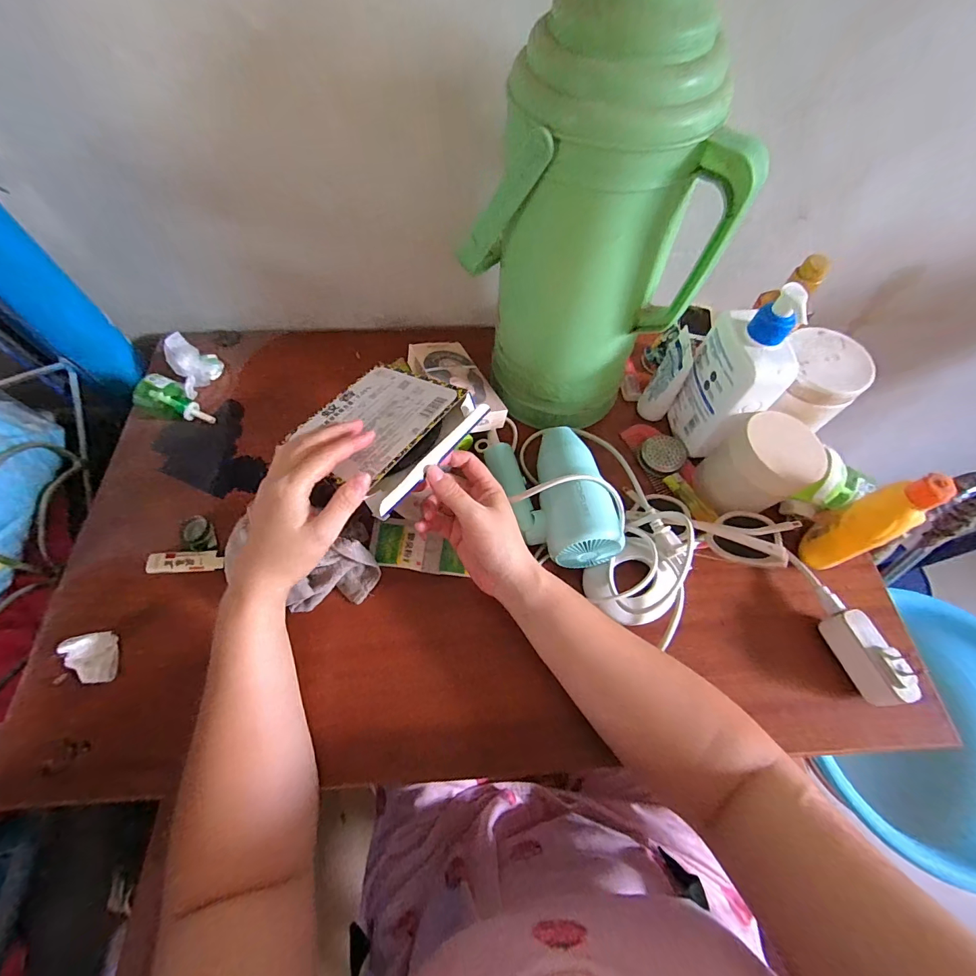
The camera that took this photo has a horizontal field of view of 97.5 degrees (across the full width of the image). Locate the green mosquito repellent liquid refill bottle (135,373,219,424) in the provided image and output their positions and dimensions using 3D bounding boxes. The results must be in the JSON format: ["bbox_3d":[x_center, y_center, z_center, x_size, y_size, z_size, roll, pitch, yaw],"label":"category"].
[{"bbox_3d":[-0.351,-0.101,0.483,0.069,0.041,0.038,4,63,1],"label":"green mosquito repellent liquid refill bottle"}]

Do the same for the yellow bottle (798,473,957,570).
[{"bbox_3d":[0.328,0.033,0.374,0.042,0.133,0.038,-29,67,-15],"label":"yellow bottle"}]

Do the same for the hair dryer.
[{"bbox_3d":[0.064,0.003,0.419,0.100,0.061,0.156,-19,65,-11],"label":"hair dryer"}]

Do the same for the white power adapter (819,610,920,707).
[{"bbox_3d":[0.327,0.144,0.367,0.028,0.038,0.073,-16,64,-9],"label":"white power adapter"}]

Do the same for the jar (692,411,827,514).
[{"bbox_3d":[0.260,-0.022,0.421,0.079,0.088,0.083,0,63,-1],"label":"jar"}]

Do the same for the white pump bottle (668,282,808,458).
[{"bbox_3d":[0.238,-0.107,0.414,0.053,0.171,0.096,-15,64,-8],"label":"white pump bottle"}]

